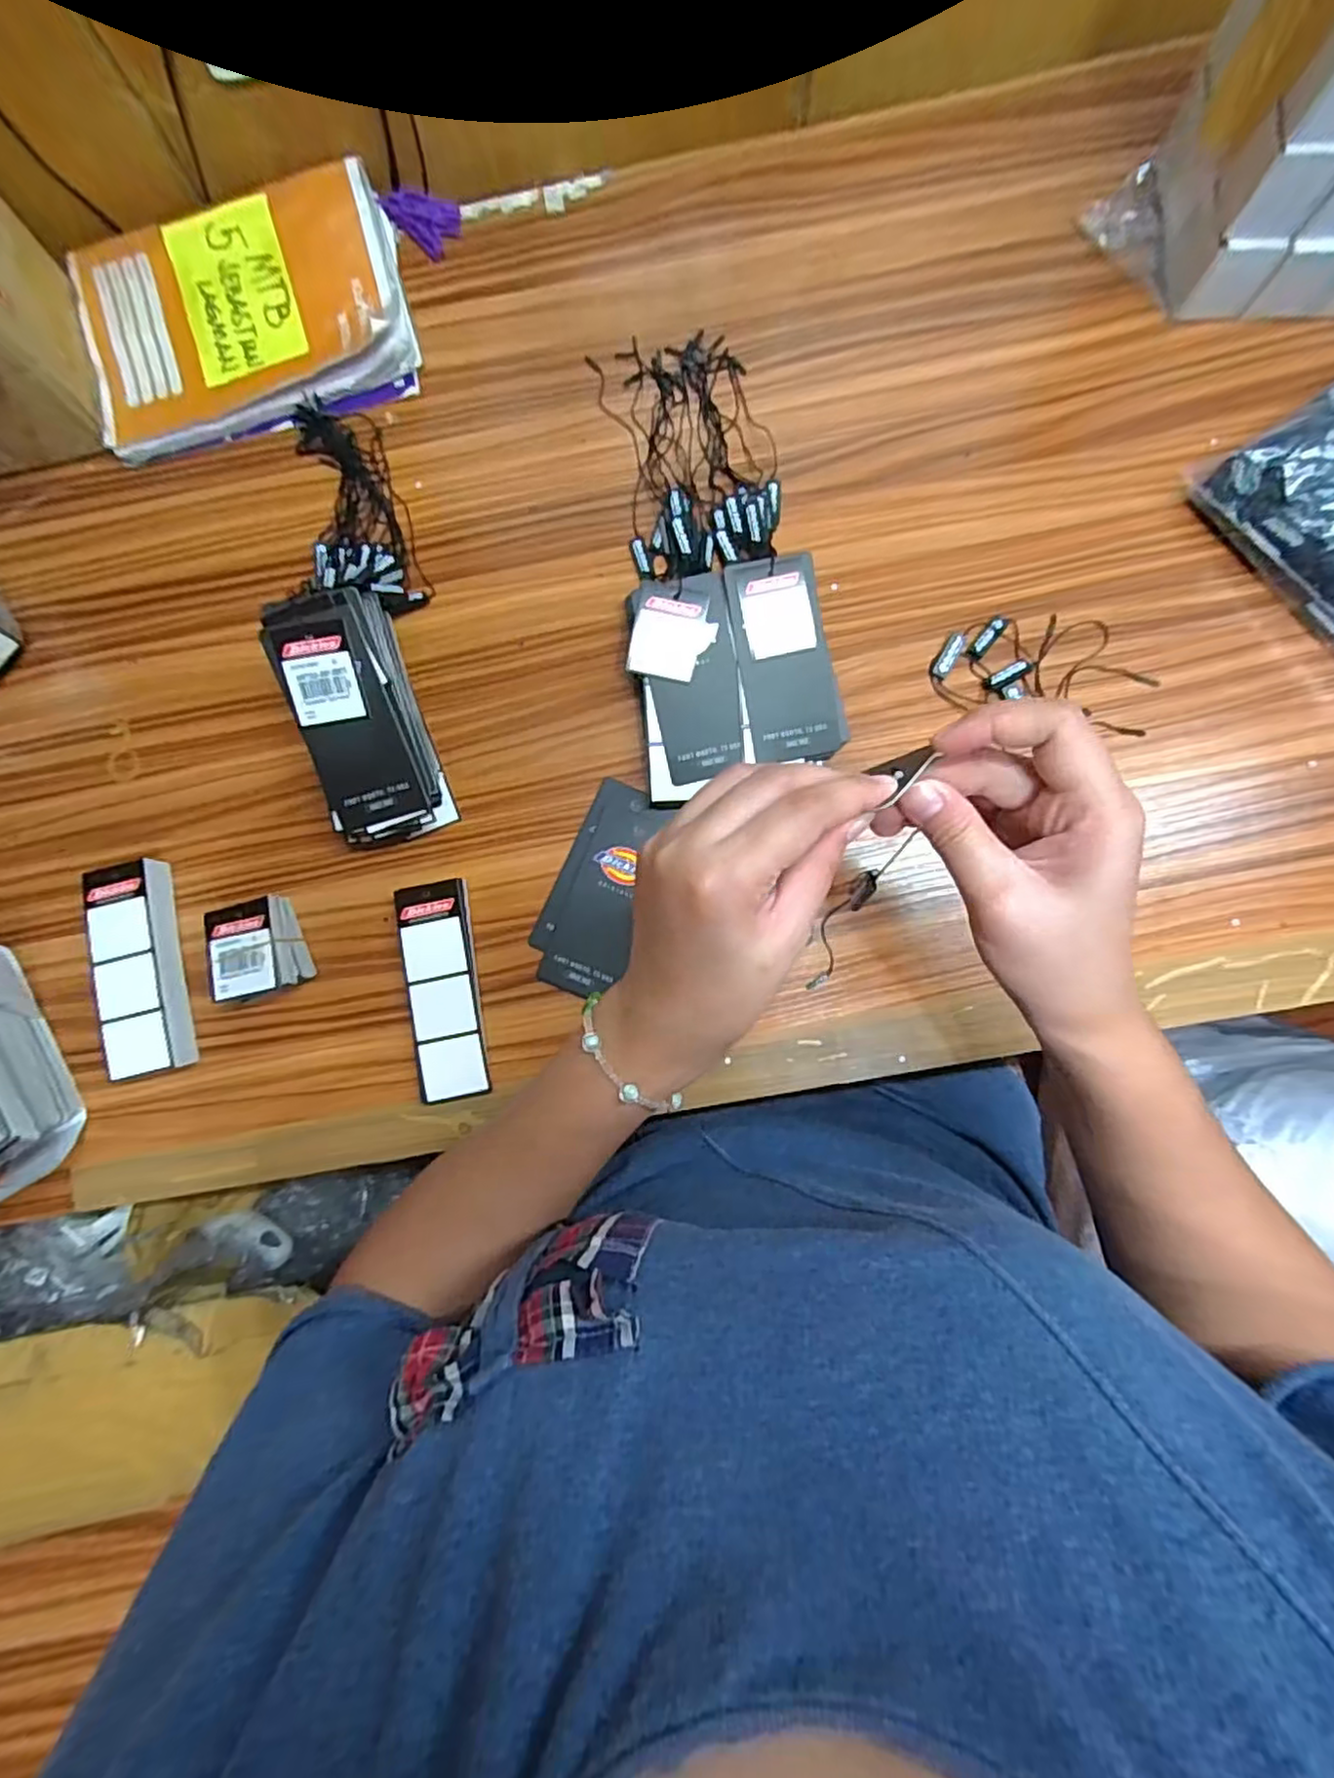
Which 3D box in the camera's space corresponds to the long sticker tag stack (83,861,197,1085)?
[{"bbox_3d":[-0.299,0.045,0.386,0.039,0.025,0.117,-13,82,1],"label":"long sticker tag stack"}]

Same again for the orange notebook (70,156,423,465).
[{"bbox_3d":[-0.271,-0.369,0.441,0.203,0.029,0.141,-15,82,1],"label":"orange notebook"}]

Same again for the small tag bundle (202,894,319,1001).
[{"bbox_3d":[-0.230,0.035,0.383,0.042,0.036,0.050,-20,82,0],"label":"small tag bundle"}]

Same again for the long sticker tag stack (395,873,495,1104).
[{"bbox_3d":[-0.125,0.056,0.383,0.037,0.018,0.119,-9,82,2],"label":"long sticker tag stack"}]

